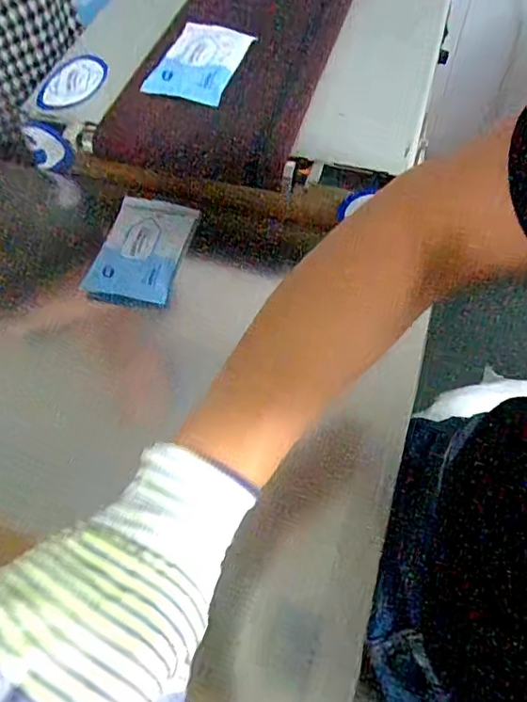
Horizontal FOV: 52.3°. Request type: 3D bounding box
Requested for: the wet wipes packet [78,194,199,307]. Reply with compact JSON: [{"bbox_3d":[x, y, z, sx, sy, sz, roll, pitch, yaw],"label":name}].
[{"bbox_3d":[-0.127,-0.109,0.575,0.084,0.032,0.141,9,61,8],"label":"wet wipes packet"}]

